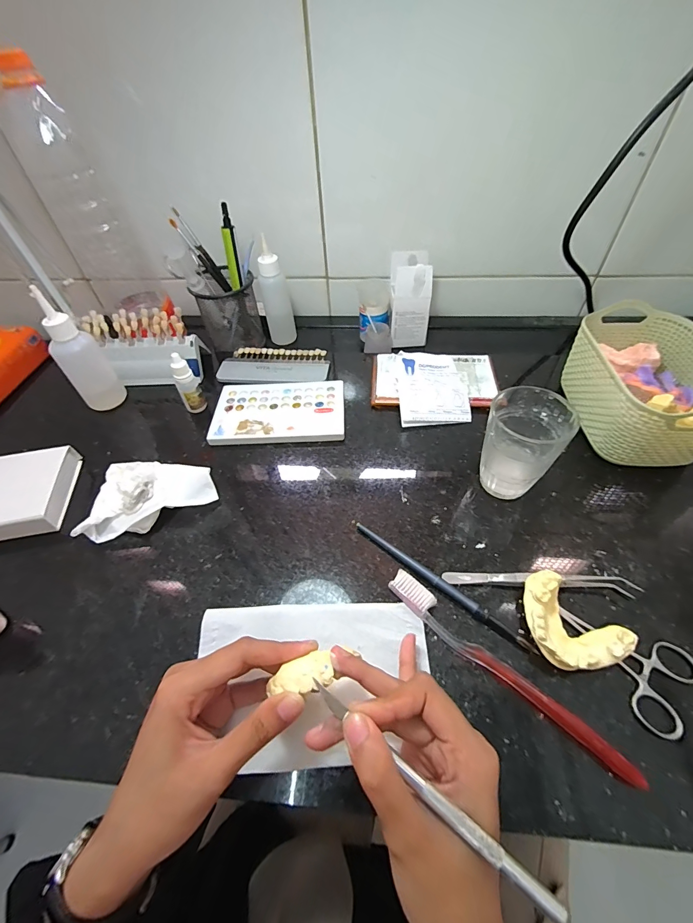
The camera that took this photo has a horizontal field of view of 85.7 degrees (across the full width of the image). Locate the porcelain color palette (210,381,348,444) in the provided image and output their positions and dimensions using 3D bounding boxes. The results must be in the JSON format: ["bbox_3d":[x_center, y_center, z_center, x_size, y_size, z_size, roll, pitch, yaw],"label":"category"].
[{"bbox_3d":[-0.080,-0.060,0.452,0.154,0.012,0.098,-1,50,2],"label":"porcelain color palette"}]

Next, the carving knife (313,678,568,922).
[{"bbox_3d":[0.036,0.159,0.184,0.137,0.006,0.008,29,58,26],"label":"carving knife"}]

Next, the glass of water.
[{"bbox_3d":[0.159,-0.011,0.345,0.069,0.091,0.064,20,54,19],"label":"glass of water"}]

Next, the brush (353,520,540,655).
[{"bbox_3d":[0.073,0.098,0.312,0.171,0.010,0.009,34,60,27],"label":"brush"}]

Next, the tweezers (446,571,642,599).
[{"bbox_3d":[0.158,0.097,0.305,0.151,0.013,0.014,3,51,6],"label":"tweezers"}]

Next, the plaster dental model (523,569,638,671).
[{"bbox_3d":[0.161,0.122,0.273,0.072,0.029,0.048,36,61,28],"label":"plaster dental model"}]

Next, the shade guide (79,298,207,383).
[{"bbox_3d":[-0.262,-0.148,0.488,0.137,0.074,0.066,-6,50,-2],"label":"shade guide"}]

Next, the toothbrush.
[{"bbox_3d":[0.107,0.147,0.268,0.020,0.011,0.187,-39,58,-25],"label":"toothbrush"}]

